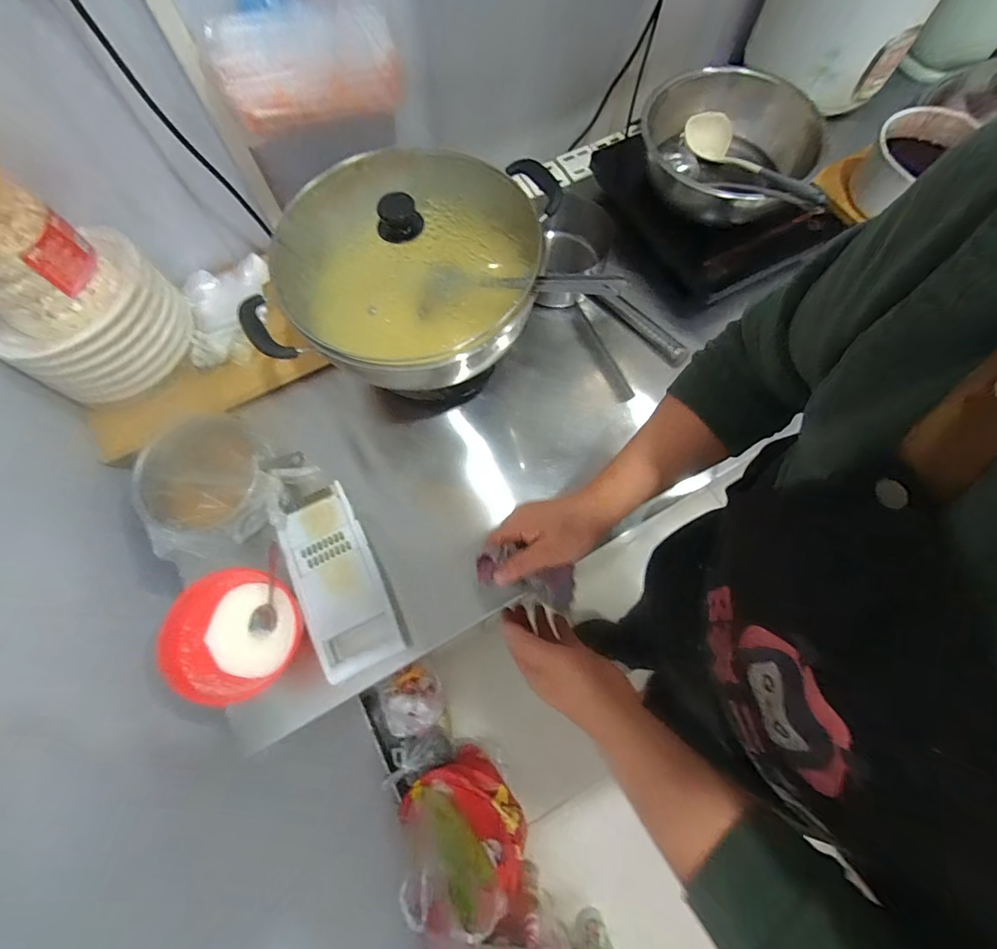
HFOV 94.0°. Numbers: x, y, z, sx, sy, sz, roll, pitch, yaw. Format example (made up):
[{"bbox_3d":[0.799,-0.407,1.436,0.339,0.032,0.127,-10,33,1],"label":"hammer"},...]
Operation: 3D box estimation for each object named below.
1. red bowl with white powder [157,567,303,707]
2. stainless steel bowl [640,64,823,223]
[{"bbox_3d":[-0.307,0.188,0.555,0.134,0.073,0.140,0,71,1],"label":"red bowl with white powder"},{"bbox_3d":[0.352,-0.520,0.744,0.255,0.091,0.253,0,71,1],"label":"stainless steel bowl"}]

